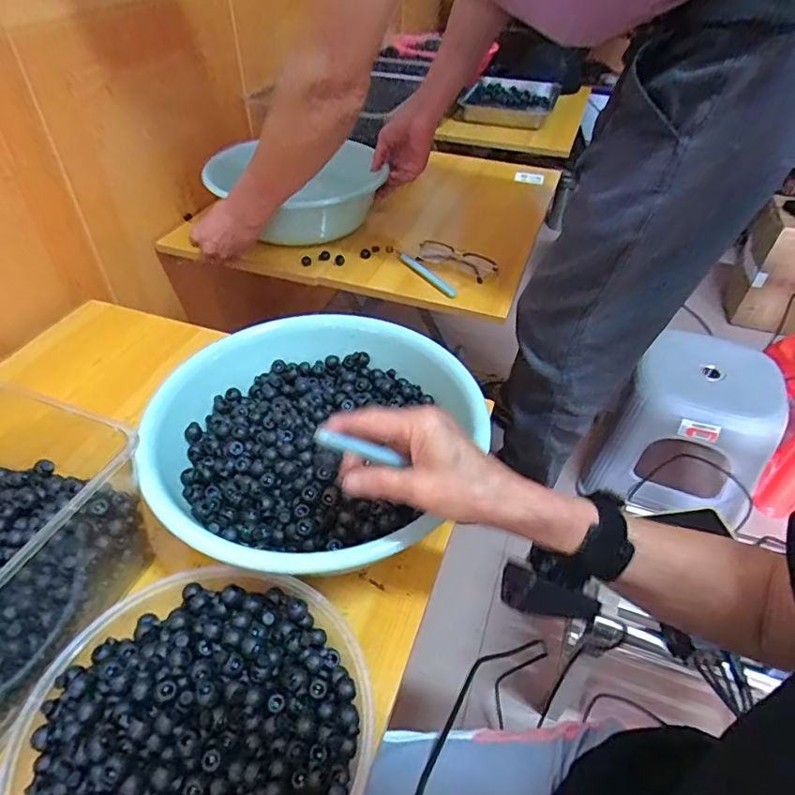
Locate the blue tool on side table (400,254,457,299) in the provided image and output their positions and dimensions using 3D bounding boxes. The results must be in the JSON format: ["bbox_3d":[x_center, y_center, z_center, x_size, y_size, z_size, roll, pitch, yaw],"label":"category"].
[{"bbox_3d":[0.045,-0.188,0.832,0.018,0.012,0.134,-24,50,-26],"label":"blue tool on side table"}]

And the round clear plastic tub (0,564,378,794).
[{"bbox_3d":[-0.134,0.225,0.364,0.229,0.050,0.214,-21,49,-23],"label":"round clear plastic tub"}]

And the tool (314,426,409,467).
[{"bbox_3d":[-0.024,0.033,0.350,0.062,0.007,0.010,20,38,-24],"label":"tool"}]

